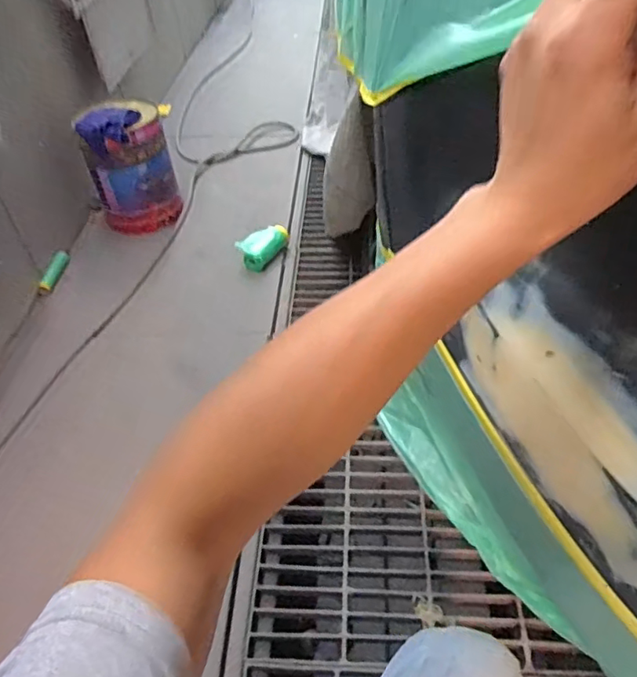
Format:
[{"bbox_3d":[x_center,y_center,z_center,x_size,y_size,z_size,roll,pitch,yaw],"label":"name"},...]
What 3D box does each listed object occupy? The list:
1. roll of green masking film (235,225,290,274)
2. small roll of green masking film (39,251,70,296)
[{"bbox_3d":[-0.152,-0.289,1.653,0.073,0.084,0.187,29,54,28],"label":"roll of green masking film"},{"bbox_3d":[-0.778,-0.199,1.615,0.038,0.043,0.184,-3,45,1],"label":"small roll of green masking film"}]

